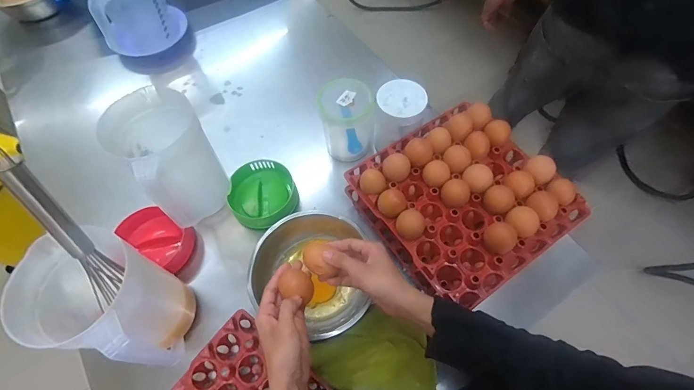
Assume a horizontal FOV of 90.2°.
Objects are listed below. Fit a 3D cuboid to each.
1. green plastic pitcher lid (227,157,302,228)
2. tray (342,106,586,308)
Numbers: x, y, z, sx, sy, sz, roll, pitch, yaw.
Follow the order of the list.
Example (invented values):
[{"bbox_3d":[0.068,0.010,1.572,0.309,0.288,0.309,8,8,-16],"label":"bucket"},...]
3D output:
[{"bbox_3d":[-0.162,-0.004,0.664,0.123,0.035,0.124,-1,62,1],"label":"green plastic pitcher lid"},{"bbox_3d":[0.188,0.000,0.581,0.283,0.092,0.288,-30,65,-13],"label":"tray"}]

